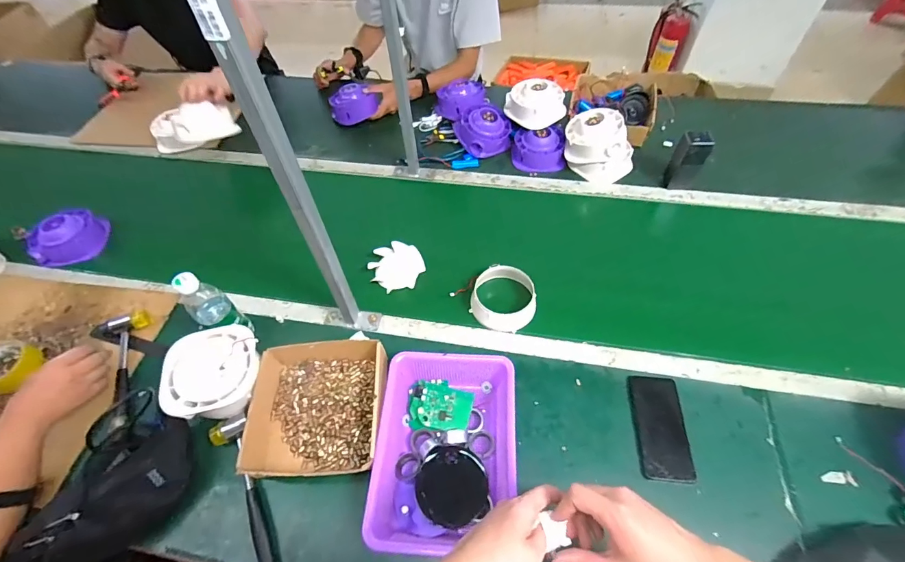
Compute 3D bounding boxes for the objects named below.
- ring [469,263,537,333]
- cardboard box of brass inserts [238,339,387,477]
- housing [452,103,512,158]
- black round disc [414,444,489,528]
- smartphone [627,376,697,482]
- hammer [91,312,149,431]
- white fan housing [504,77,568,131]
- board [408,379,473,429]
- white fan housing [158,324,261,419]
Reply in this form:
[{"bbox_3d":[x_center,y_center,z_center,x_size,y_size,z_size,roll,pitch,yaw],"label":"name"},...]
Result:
[{"bbox_3d":[0.100,0.035,0.757,0.120,0.061,0.120,-1,56,2],"label":"ring"},{"bbox_3d":[-0.219,0.201,0.648,0.231,0.059,0.217,-8,56,-3],"label":"cardboard box of brass inserts"},{"bbox_3d":[0.078,-0.392,1.026,0.149,0.083,0.122,2,56,4],"label":"housing"},{"bbox_3d":[-0.002,0.292,0.566,0.104,0.013,0.097,-5,60,9],"label":"black round disc"},{"bbox_3d":[0.336,0.235,0.638,0.075,0.016,0.160,2,56,4],"label":"smartphone"},{"bbox_3d":[-0.598,0.162,0.709,0.092,0.034,0.238,-21,58,-11],"label":"hammer"},{"bbox_3d":[0.214,-0.461,1.003,0.124,0.069,0.130,-1,56,2],"label":"white fan housing"},{"bbox_3d":[-0.020,0.201,0.650,0.103,0.018,0.084,4,56,5],"label":"board"},{"bbox_3d":[-0.386,0.161,0.658,0.137,0.091,0.143,-16,57,-8],"label":"white fan housing"}]

